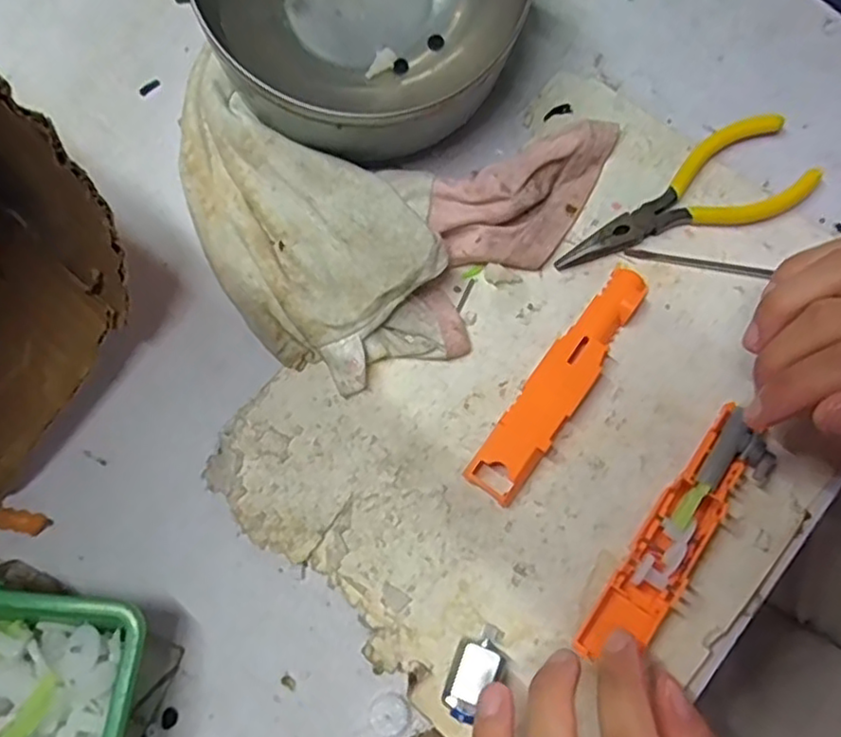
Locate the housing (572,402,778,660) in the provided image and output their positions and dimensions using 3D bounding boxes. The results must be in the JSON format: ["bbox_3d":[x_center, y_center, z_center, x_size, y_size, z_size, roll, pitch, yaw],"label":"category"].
[{"bbox_3d":[0.104,0.068,0.269,0.028,0.015,0.114,37,80,10],"label":"housing"}]

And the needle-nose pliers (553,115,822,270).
[{"bbox_3d":[0.121,-0.079,0.313,0.126,0.008,0.046,-22,75,-2],"label":"needle-nose pliers"}]

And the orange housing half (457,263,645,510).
[{"bbox_3d":[0.062,0.004,0.291,0.023,0.011,0.118,35,81,12],"label":"orange housing half"}]

